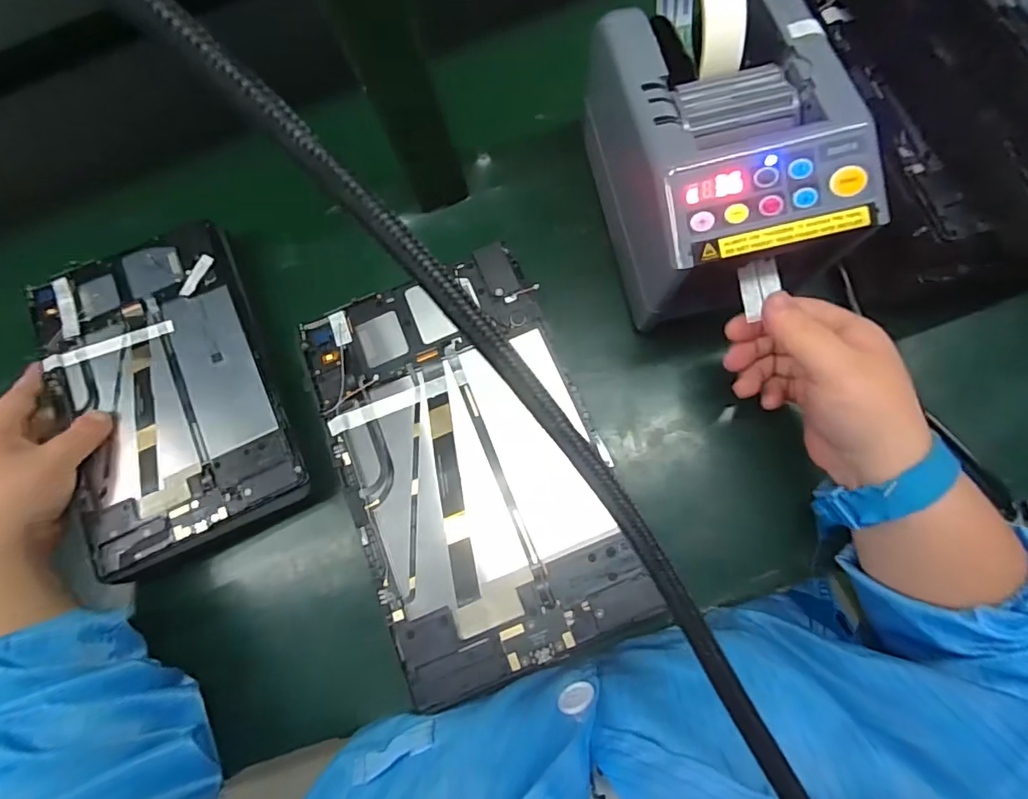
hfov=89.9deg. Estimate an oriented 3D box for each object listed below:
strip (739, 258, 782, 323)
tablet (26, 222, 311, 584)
[{"bbox_3d":[0.136,-0.061,0.281,0.021,0.004,0.030,-12,90,12],"label":"strip"},{"bbox_3d":[-0.253,-0.010,0.373,0.146,0.013,0.234,-26,75,-5],"label":"tablet"}]

